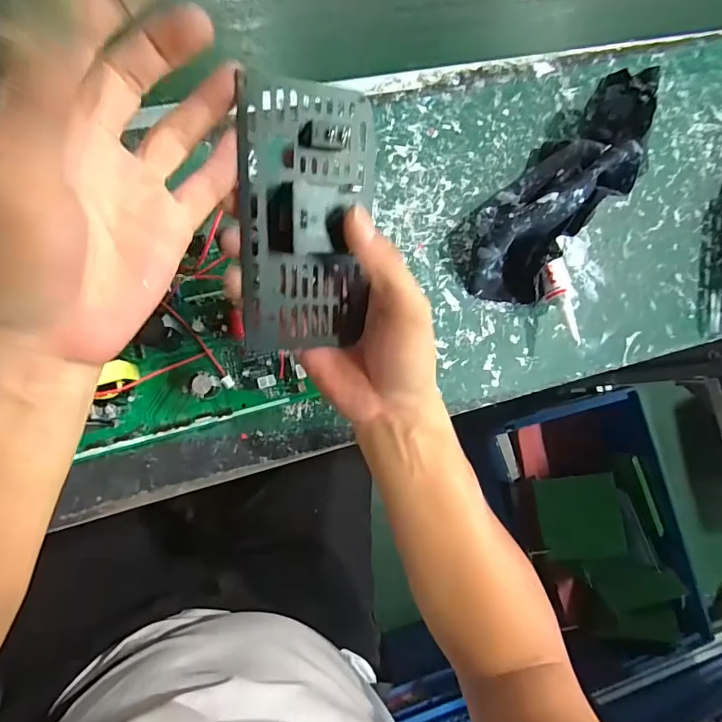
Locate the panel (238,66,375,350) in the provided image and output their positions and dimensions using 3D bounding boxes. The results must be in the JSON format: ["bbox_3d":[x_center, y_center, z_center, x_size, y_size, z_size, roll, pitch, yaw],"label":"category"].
[{"bbox_3d":[-0.026,-0.070,0.230,0.068,0.012,0.131,-4,108,-22],"label":"panel"}]

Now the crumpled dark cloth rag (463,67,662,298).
[{"bbox_3d":[0.165,-0.139,0.351,0.081,0.067,0.210,43,79,-3],"label":"crumpled dark cloth rag"}]

